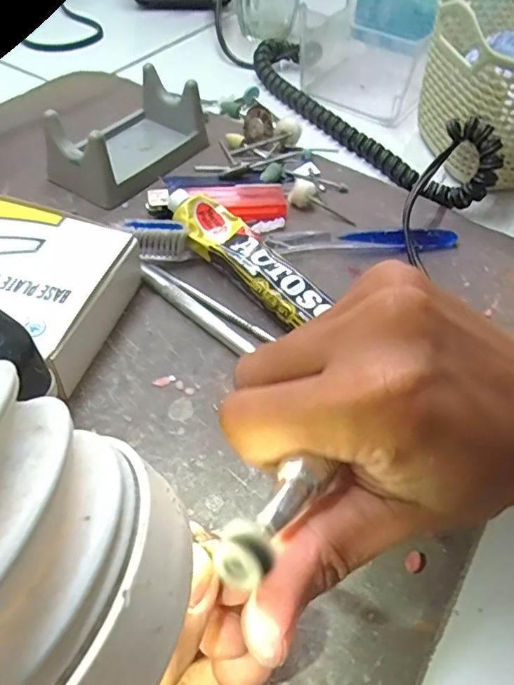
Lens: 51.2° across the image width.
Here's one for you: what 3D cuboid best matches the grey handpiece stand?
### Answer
[{"bbox_3d":[-0.080,-0.130,0.331,0.054,0.039,0.092,27,54,17],"label":"grey handpiece stand"}]

